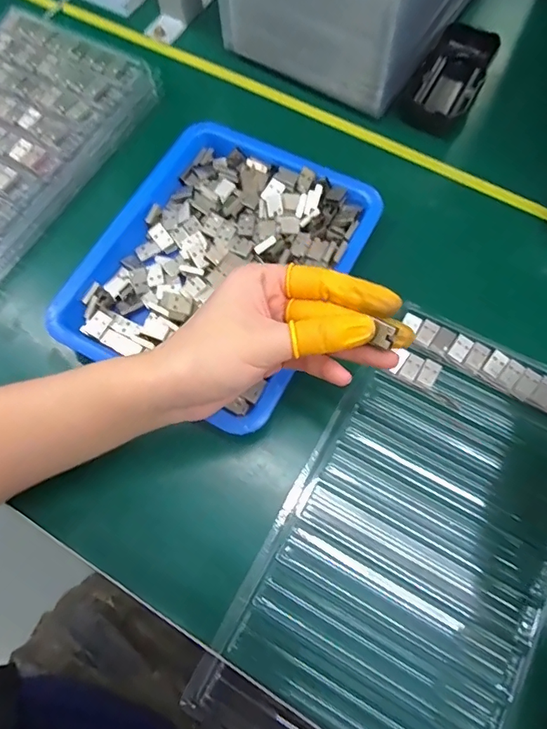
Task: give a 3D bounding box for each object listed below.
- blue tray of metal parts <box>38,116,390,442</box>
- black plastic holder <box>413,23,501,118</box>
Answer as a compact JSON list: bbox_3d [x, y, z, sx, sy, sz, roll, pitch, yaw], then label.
[{"bbox_3d":[-0.037,-0.075,0.357,0.173,0.037,0.219,27,73,10],"label":"blue tray of metal parts"},{"bbox_3d":[0.162,-0.258,0.422,0.051,0.034,0.085,27,73,10],"label":"black plastic holder"}]

